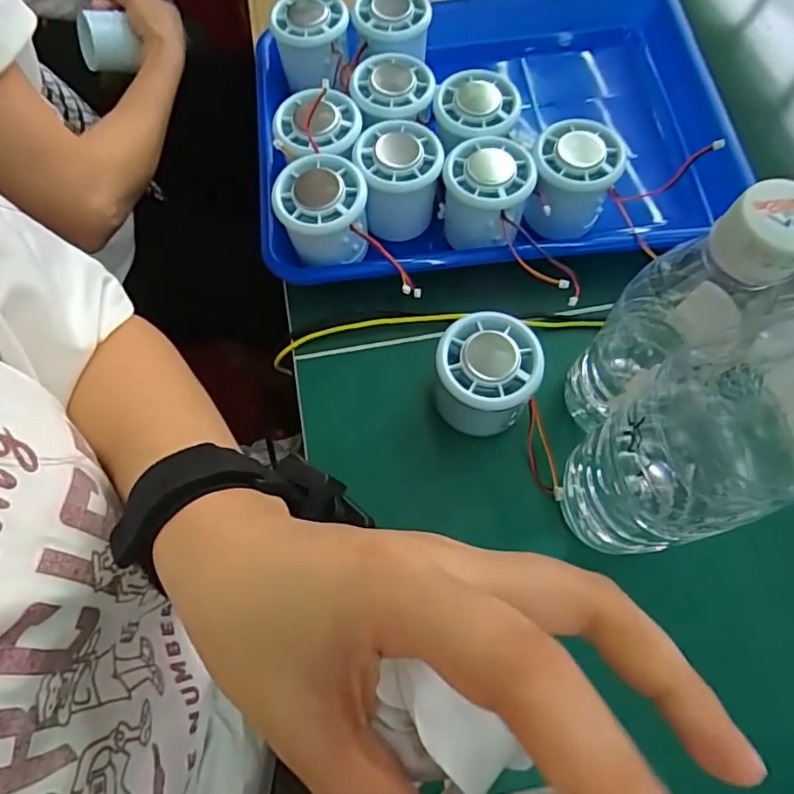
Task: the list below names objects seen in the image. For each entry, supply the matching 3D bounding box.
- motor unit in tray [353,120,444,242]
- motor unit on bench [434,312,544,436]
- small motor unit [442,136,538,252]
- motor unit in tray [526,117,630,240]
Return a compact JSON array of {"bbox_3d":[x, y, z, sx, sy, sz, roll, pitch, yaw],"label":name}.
[{"bbox_3d":[0.002,-0.138,0.370,0.053,0.053,0.056,0,68,-1],"label":"motor unit in tray"},{"bbox_3d":[0.050,-0.010,0.321,0.054,0.053,0.057,0,68,-1],"label":"motor unit on bench"},{"bbox_3d":[0.057,-0.128,0.362,0.055,0.048,0.058,3,68,0],"label":"small motor unit"},{"bbox_3d":[0.113,-0.140,0.368,0.055,0.056,0.053,12,68,4],"label":"motor unit in tray"}]

